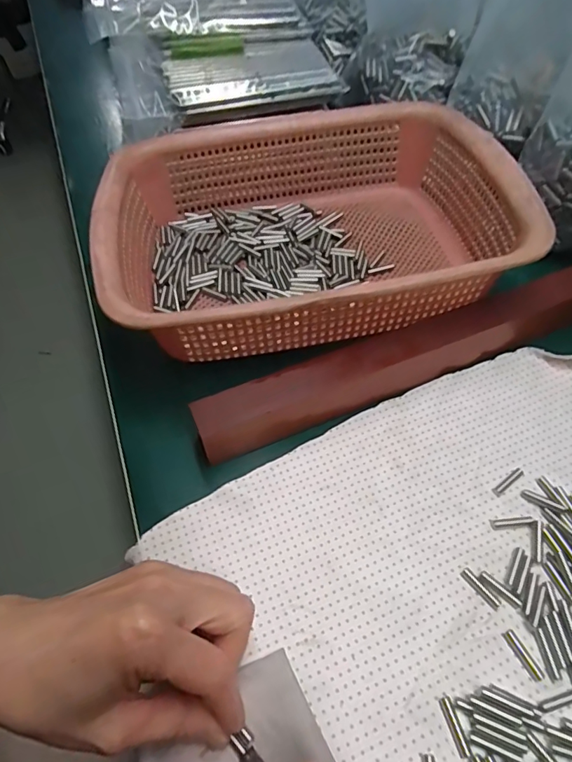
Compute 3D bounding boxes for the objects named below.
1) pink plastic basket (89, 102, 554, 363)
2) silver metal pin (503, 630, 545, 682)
[{"bbox_3d":[0.014,-0.118,0.374,0.293,0.084,0.226,-9,53,-5],"label":"pink plastic basket"},{"bbox_3d":[0.116,0.134,0.232,0.006,0.004,0.023,-20,55,-13],"label":"silver metal pin"}]

